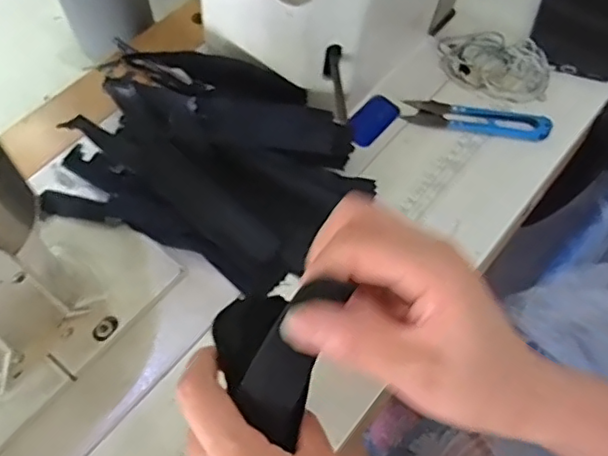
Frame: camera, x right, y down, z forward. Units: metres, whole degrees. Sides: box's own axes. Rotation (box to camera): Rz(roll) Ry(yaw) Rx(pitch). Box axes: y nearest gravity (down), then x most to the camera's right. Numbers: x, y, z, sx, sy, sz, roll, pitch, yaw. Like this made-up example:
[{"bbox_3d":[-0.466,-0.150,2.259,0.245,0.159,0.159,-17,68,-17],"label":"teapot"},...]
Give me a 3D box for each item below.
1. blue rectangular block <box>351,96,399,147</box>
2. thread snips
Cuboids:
[{"bbox_3d":[0.056,-0.090,0.504,0.029,0.005,0.053,34,64,22],"label":"blue rectangular block"},{"bbox_3d":[0.141,-0.092,0.495,0.114,0.009,0.031,10,58,9],"label":"thread snips"}]

